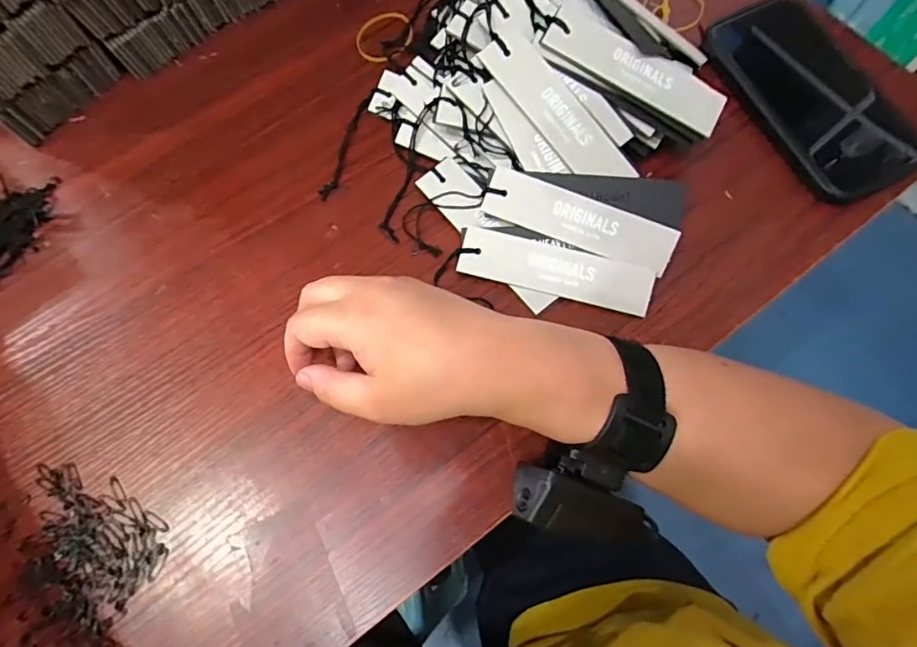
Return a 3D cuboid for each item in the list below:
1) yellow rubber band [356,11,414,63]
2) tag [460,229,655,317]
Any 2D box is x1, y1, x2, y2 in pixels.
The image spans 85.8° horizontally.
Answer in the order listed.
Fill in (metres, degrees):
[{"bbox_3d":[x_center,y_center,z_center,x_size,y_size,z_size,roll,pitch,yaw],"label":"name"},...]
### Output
[{"bbox_3d":[-0.058,-0.231,0.398,0.048,0.004,0.044,0,72,0],"label":"yellow rubber band"},{"bbox_3d":[0.064,-0.035,0.326,0.126,0.005,0.032,15,96,5],"label":"tag"}]

